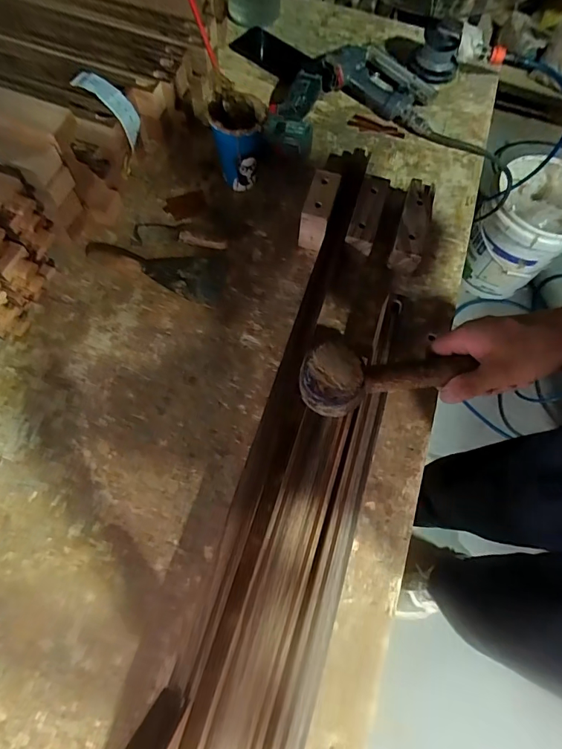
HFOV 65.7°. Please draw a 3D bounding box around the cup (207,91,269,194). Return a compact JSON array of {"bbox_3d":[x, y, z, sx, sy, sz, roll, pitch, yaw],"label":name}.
[{"bbox_3d":[-0.064,-0.357,0.690,0.080,0.131,0.083,1,69,-2],"label":"cup"}]

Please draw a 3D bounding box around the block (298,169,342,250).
[{"bbox_3d":[0.058,-0.251,0.678,0.042,0.089,0.087,13,69,3],"label":"block"}]

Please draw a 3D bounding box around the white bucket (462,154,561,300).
[{"bbox_3d":[0.770,-0.454,1.404,0.291,0.321,0.336,35,71,11],"label":"white bucket"}]

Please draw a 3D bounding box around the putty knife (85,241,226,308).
[{"bbox_3d":[-0.197,-0.171,0.671,0.224,0.018,0.079,16,69,4],"label":"putty knife"}]

